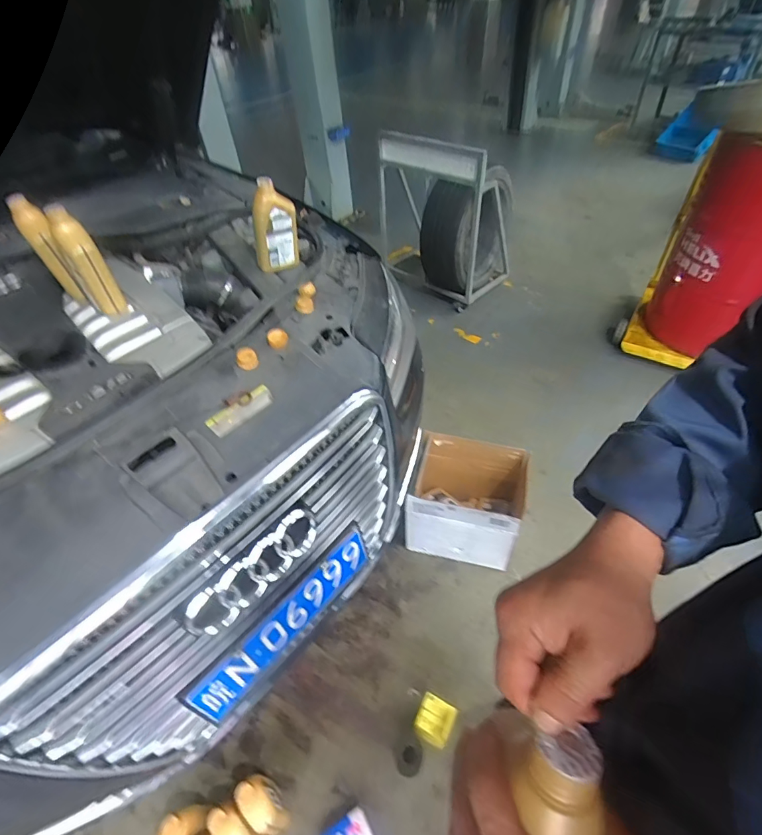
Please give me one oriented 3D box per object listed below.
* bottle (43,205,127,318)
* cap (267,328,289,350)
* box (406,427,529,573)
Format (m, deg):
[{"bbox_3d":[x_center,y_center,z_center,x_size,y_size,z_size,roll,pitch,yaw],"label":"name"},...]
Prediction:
[{"bbox_3d":[-0.645,-0.342,0.965,0.058,0.213,0.098,-34,53,-25],"label":"bottle"},{"bbox_3d":[-0.227,-0.175,0.969,0.043,0.024,0.051,-14,47,-8],"label":"cap"},{"bbox_3d":[0.289,0.277,1.450,0.362,0.316,0.267,7,48,11],"label":"box"}]

